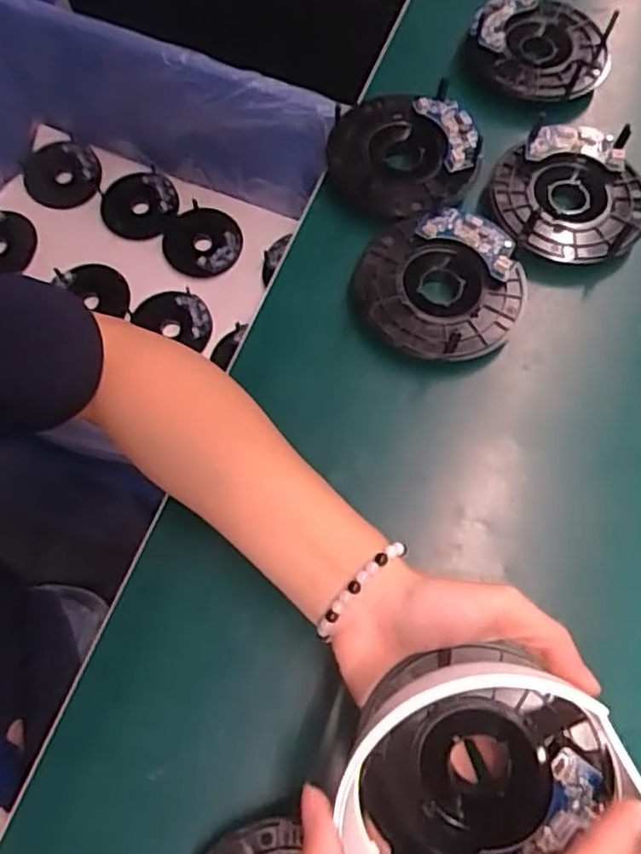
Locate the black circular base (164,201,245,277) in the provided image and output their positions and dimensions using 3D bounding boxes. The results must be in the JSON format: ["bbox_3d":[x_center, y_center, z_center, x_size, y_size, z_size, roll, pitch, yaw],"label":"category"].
[{"bbox_3d":[-0.155,-0.244,0.857,0.102,0.022,0.095,0,68,-1],"label":"black circular base"}]

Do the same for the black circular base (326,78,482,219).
[{"bbox_3d":[0.055,-0.185,0.439,0.096,0.015,0.100,-6,68,-3],"label":"black circular base"}]

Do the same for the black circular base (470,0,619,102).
[{"bbox_3d":[0.161,-0.277,0.479,0.102,0.037,0.098,22,69,9],"label":"black circular base"}]

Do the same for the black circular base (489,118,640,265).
[{"bbox_3d":[0.163,-0.152,0.425,0.097,0.018,0.094,-1,76,2],"label":"black circular base"}]

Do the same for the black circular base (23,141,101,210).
[{"bbox_3d":[-0.354,-0.341,0.888,0.111,0.022,0.096,8,68,3],"label":"black circular base"}]

